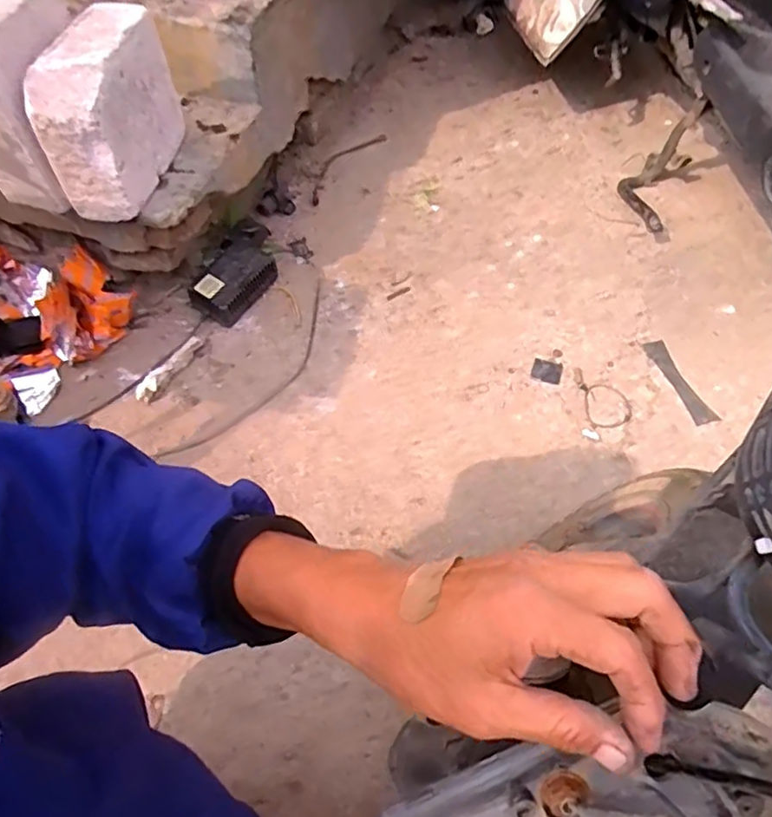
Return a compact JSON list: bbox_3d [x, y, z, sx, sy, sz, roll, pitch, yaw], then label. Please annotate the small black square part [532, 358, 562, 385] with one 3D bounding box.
[{"bbox_3d":[0.275,-0.064,1.048,0.047,0.005,0.041,14,60,12],"label":"small black square part"}]

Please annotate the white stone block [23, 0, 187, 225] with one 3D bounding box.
[{"bbox_3d":[-0.377,-0.406,0.850,0.094,0.189,0.220,7,57,6],"label":"white stone block"}]

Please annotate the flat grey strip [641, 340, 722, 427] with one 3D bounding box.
[{"bbox_3d":[0.486,-0.046,1.024,0.035,0.004,0.176,-20,55,1],"label":"flat grey strip"}]

